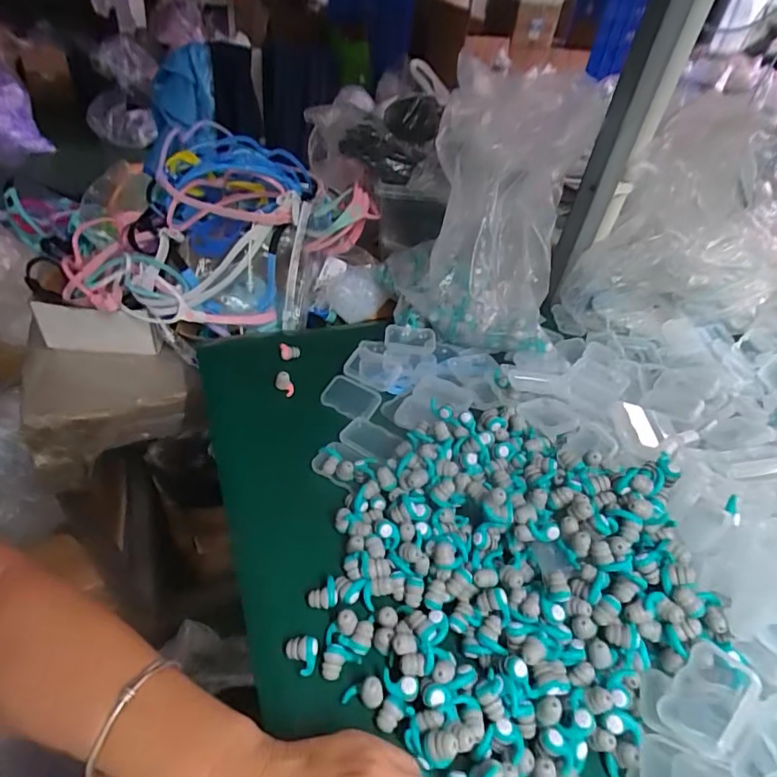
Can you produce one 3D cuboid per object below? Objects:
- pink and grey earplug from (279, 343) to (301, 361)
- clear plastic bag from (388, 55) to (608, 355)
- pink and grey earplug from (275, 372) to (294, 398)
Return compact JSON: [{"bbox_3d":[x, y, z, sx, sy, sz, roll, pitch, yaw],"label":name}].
[{"bbox_3d":[-0.104,-0.039,0.529,0.021,0.013,0.012,-2,44,-9],"label":"pink and grey earplug"},{"bbox_3d":[0.108,-0.203,0.553,0.183,0.232,0.214,15,42,6],"label":"clear plastic bag"},{"bbox_3d":[-0.102,-0.004,0.492,0.019,0.020,0.010,34,50,26],"label":"pink and grey earplug"}]

